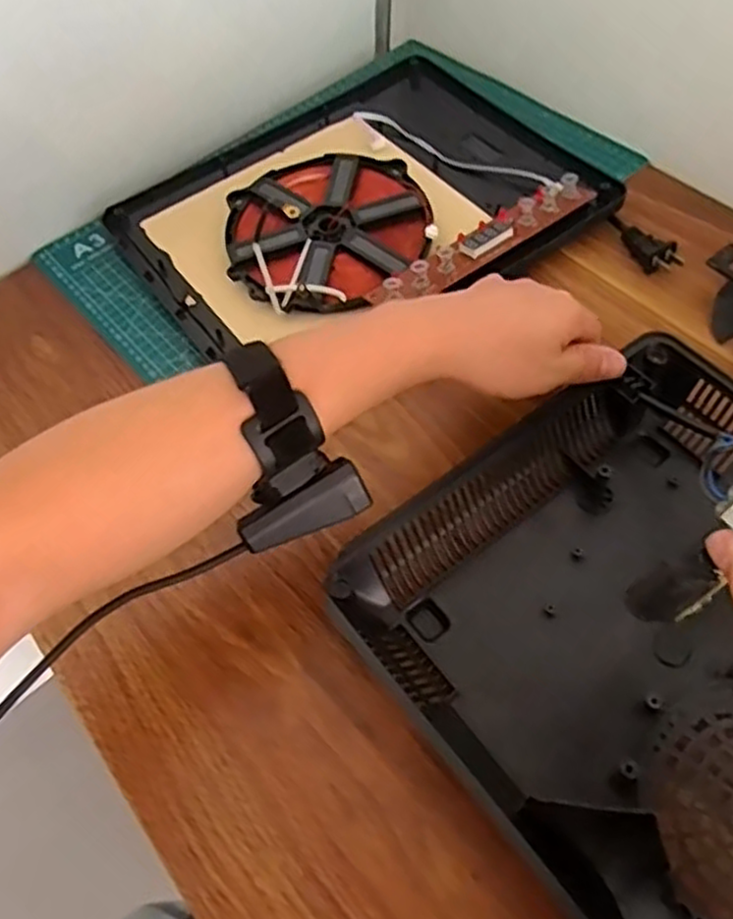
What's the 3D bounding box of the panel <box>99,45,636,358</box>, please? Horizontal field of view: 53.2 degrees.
[{"bbox_3d":[-0.002,-0.224,0.616,0.378,0.040,0.298,-33,60,-16],"label":"panel"}]

